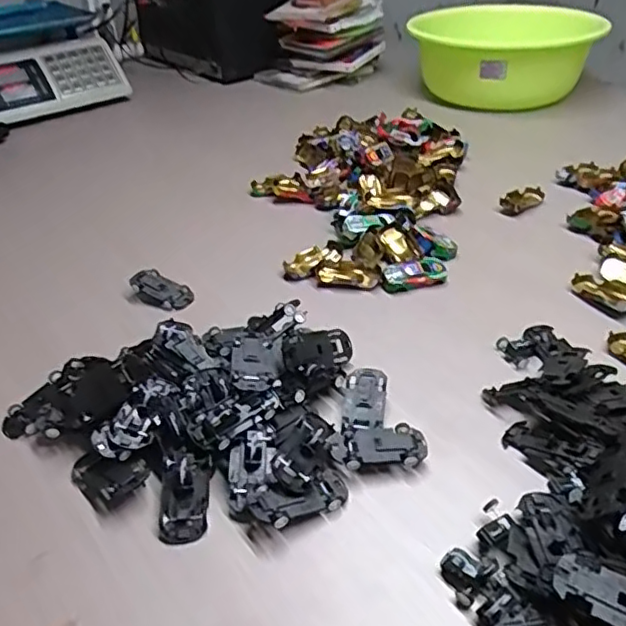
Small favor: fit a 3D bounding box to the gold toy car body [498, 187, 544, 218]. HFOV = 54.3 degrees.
[{"bbox_3d":[0.245,-0.132,0.717,0.065,0.016,0.029,-29,43,-31],"label":"gold toy car body"}]

